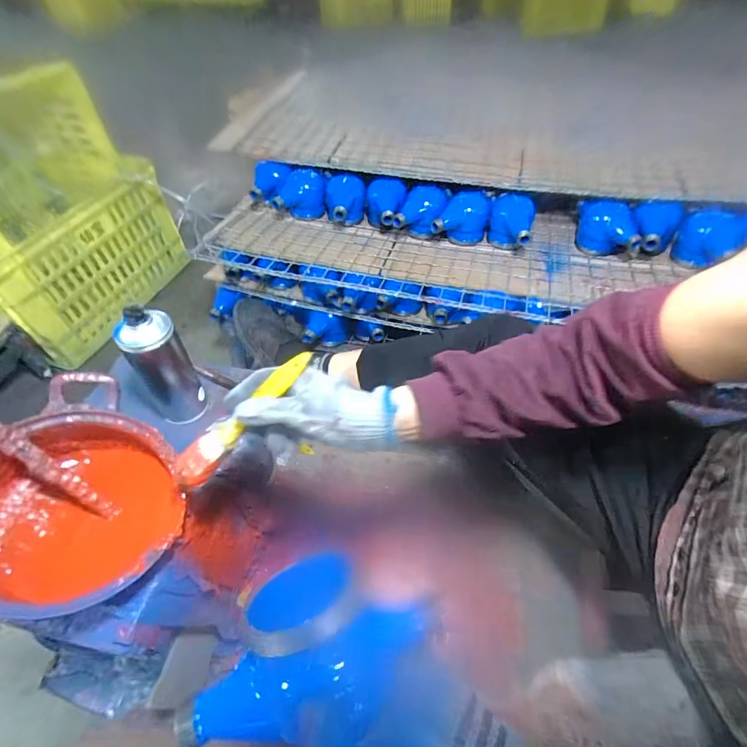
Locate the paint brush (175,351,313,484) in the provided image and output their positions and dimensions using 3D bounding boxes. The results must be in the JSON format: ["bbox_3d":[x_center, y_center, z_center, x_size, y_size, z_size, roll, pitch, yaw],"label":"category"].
[{"bbox_3d":[-0.122,0.039,0.380,0.168,0.014,0.036,-44,54,2],"label":"paint brush"}]

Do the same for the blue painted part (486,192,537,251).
[{"bbox_3d":[0.266,-0.295,0.793,0.079,0.091,0.072,15,47,15],"label":"blue painted part"}]

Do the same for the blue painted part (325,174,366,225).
[{"bbox_3d":[-0.056,-0.343,0.830,0.085,0.093,0.099,-5,50,-1],"label":"blue painted part"}]

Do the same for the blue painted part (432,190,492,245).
[{"bbox_3d":[0.173,-0.304,0.807,0.110,0.082,0.086,3,51,6],"label":"blue painted part"}]

